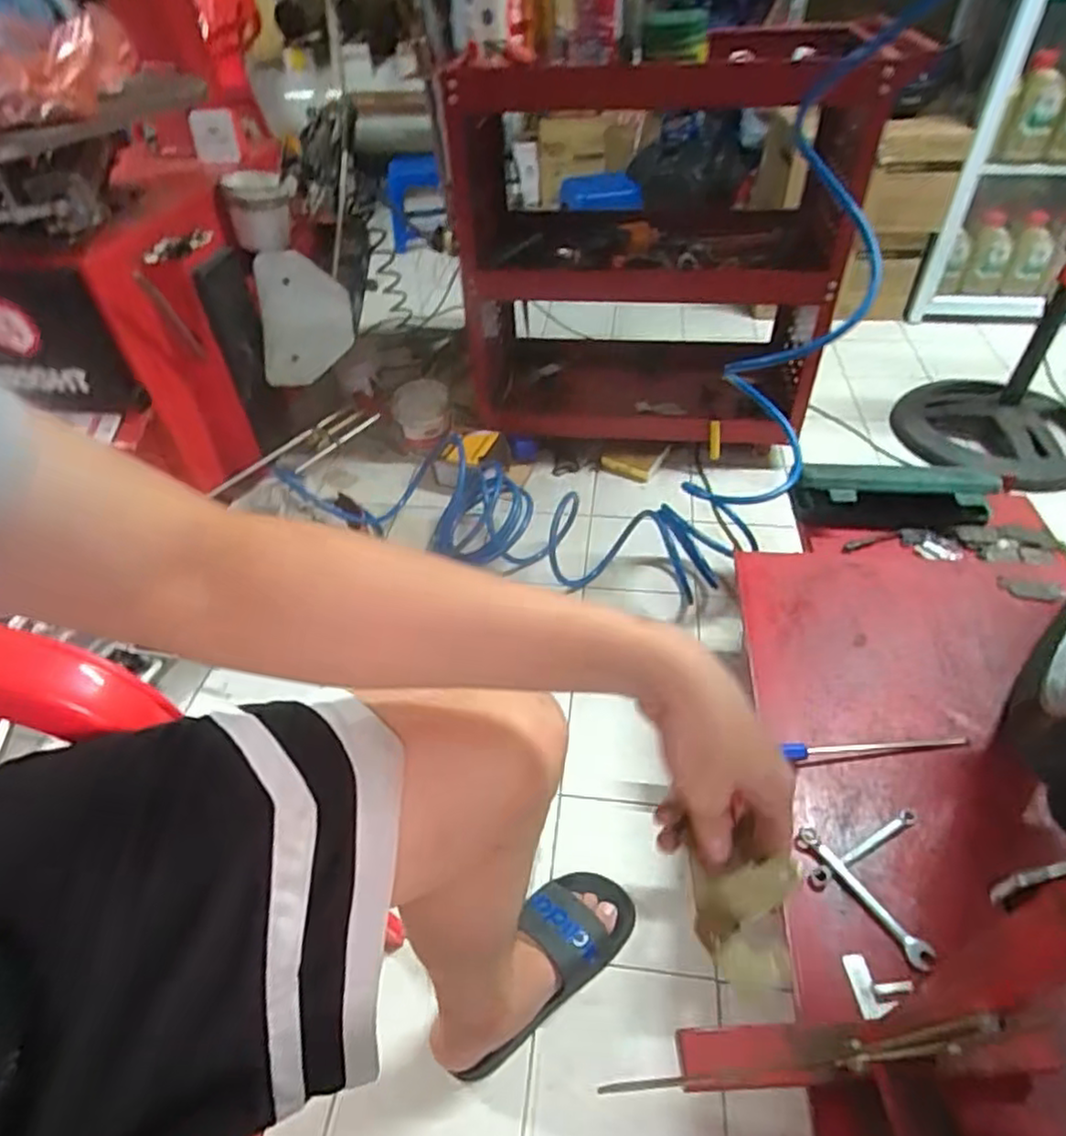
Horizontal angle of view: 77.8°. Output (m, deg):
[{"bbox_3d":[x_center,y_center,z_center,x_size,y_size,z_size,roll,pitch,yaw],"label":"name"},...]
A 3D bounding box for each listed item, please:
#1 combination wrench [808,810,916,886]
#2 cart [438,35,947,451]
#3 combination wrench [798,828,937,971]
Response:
[{"bbox_3d":[0.332,0.278,0.660,0.132,0.012,0.017,-21,47,-17],"label":"combination wrench"},{"bbox_3d":[0.193,-0.565,1.261,0.692,0.686,0.437,1,45,4],"label":"cart"},{"bbox_3d":[0.315,0.311,0.632,0.023,0.016,0.142,-26,49,-21],"label":"combination wrench"}]

